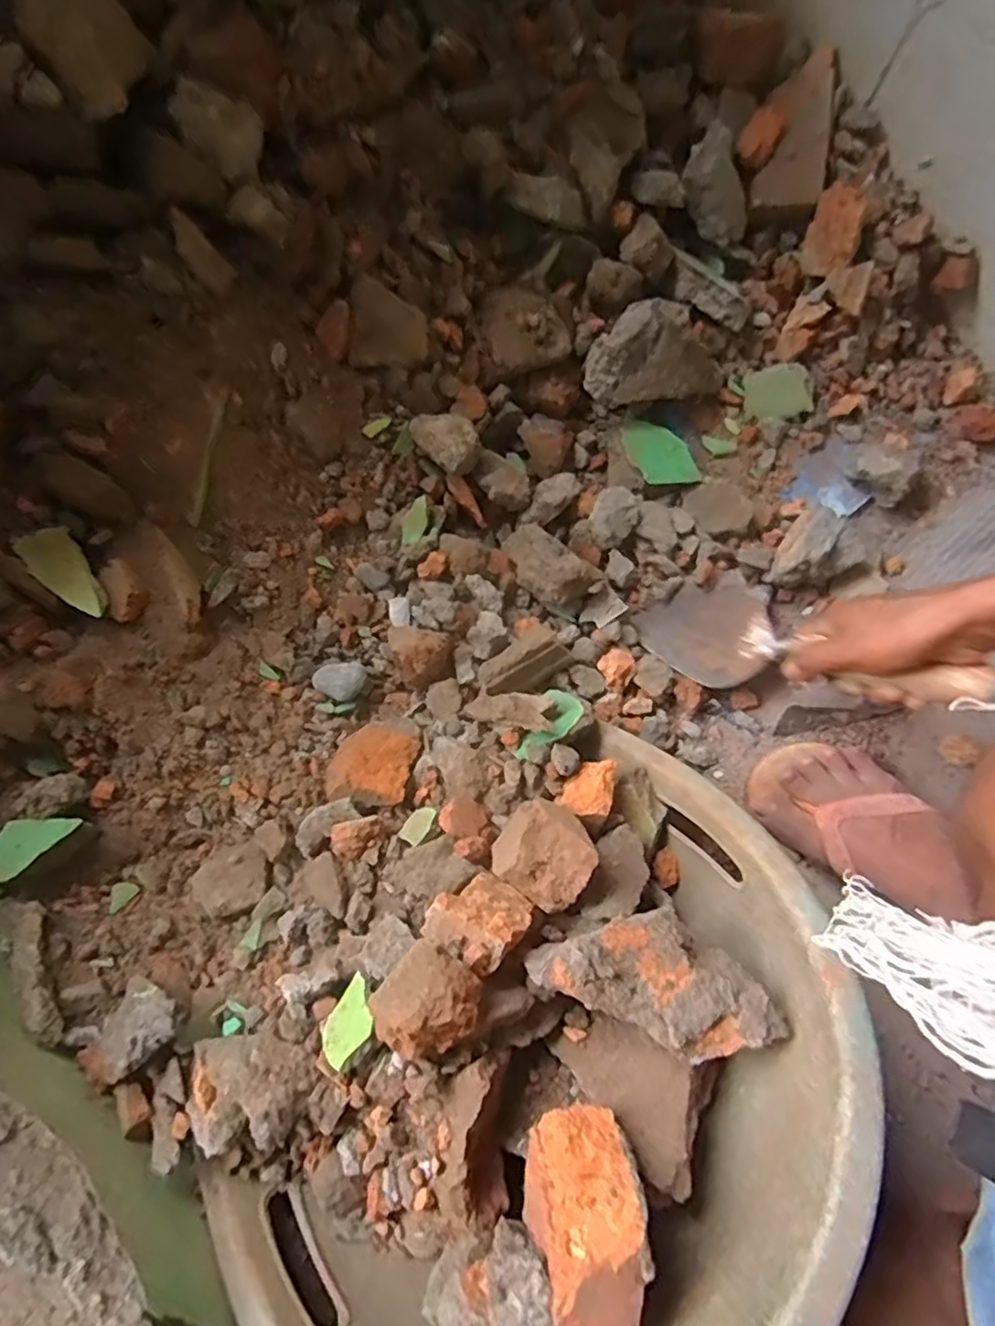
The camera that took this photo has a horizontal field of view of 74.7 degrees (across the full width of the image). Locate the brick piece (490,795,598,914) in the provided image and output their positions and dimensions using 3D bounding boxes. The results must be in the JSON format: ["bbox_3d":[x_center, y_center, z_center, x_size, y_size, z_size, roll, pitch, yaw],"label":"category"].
[{"bbox_3d":[0.033,0.128,0.442,0.062,0.037,0.062,34,79,6],"label":"brick piece"}]

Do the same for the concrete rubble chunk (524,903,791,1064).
[{"bbox_3d":[0.106,0.203,0.423,0.155,0.038,0.072,26,78,4],"label":"concrete rubble chunk"}]

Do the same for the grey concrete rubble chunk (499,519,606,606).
[{"bbox_3d":[0.043,-0.086,0.546,0.086,0.027,0.050,32,79,6],"label":"grey concrete rubble chunk"}]

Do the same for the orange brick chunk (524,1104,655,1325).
[{"bbox_3d":[0.051,0.327,0.389,0.061,0.079,0.093,-1,78,-2],"label":"orange brick chunk"}]

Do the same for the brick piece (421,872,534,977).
[{"bbox_3d":[-0.012,0.167,0.429,0.057,0.043,0.052,34,79,6],"label":"brick piece"}]

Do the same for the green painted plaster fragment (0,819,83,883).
[{"bbox_3d":[-0.326,0.123,0.447,0.034,0.007,0.064,41,66,15],"label":"green painted plaster fragment"}]

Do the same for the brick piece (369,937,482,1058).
[{"bbox_3d":[-0.043,0.208,0.400,0.056,0.049,0.060,41,80,7],"label":"brick piece"}]

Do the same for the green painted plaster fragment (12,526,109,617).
[{"bbox_3d":[-0.315,-0.066,0.475,0.037,0.006,0.078,-31,80,-40],"label":"green painted plaster fragment"}]

